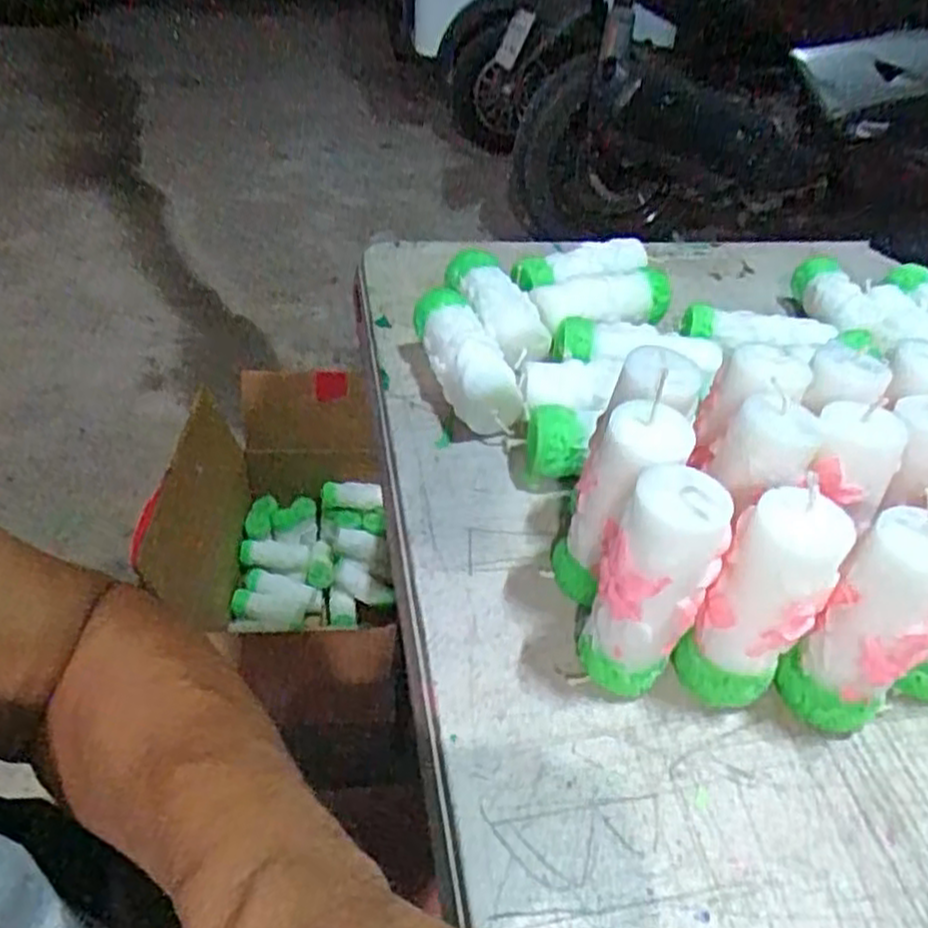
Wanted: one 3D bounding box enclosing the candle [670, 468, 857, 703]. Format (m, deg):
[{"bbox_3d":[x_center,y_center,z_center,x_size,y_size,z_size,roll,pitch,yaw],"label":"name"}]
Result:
[{"bbox_3d":[0.122,0.060,0.319,0.040,0.111,0.032,33,48,25],"label":"candle"}]

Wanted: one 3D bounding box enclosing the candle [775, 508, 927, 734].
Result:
[{"bbox_3d":[0.168,0.069,0.318,0.040,0.107,0.037,32,48,24],"label":"candle"}]

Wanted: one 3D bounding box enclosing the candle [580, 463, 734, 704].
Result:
[{"bbox_3d":[0.077,0.054,0.321,0.037,0.108,0.040,4,43,-4],"label":"candle"}]

